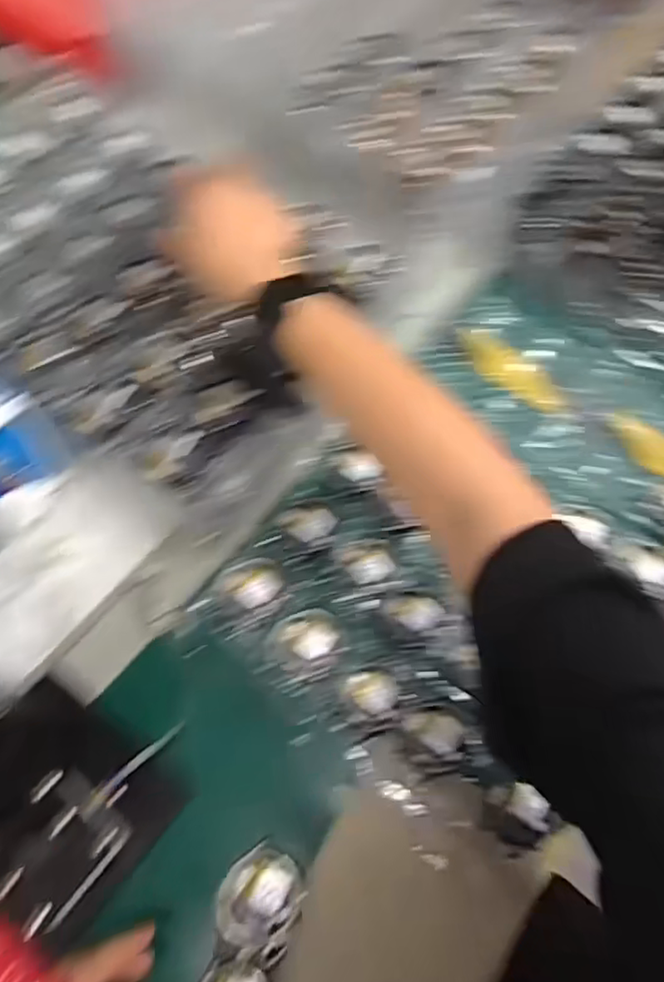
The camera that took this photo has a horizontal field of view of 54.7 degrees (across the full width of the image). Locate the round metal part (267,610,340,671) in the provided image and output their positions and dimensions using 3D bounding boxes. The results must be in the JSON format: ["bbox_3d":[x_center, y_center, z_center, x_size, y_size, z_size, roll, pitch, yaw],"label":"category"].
[{"bbox_3d":[-0.020,0.108,0.469,0.052,0.008,0.043,-2,63,-3],"label":"round metal part"}]

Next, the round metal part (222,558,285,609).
[{"bbox_3d":[-0.059,0.070,0.490,0.045,0.009,0.034,-19,65,-11],"label":"round metal part"}]

